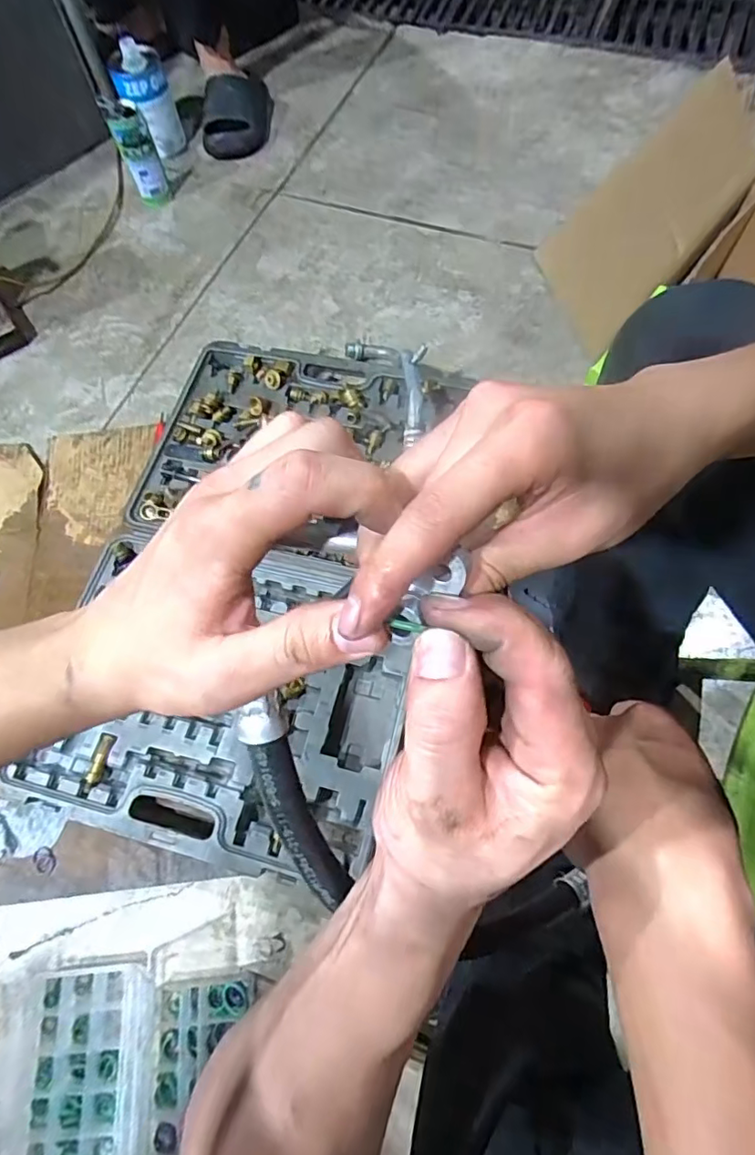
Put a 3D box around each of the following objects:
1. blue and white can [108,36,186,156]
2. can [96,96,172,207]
[{"bbox_3d":[-0.460,-0.955,1.129,0.095,0.169,0.099,-1,66,3],"label":"blue and white can"},{"bbox_3d":[-0.457,-0.811,1.070,0.062,0.149,0.063,-27,68,-8],"label":"can"}]

